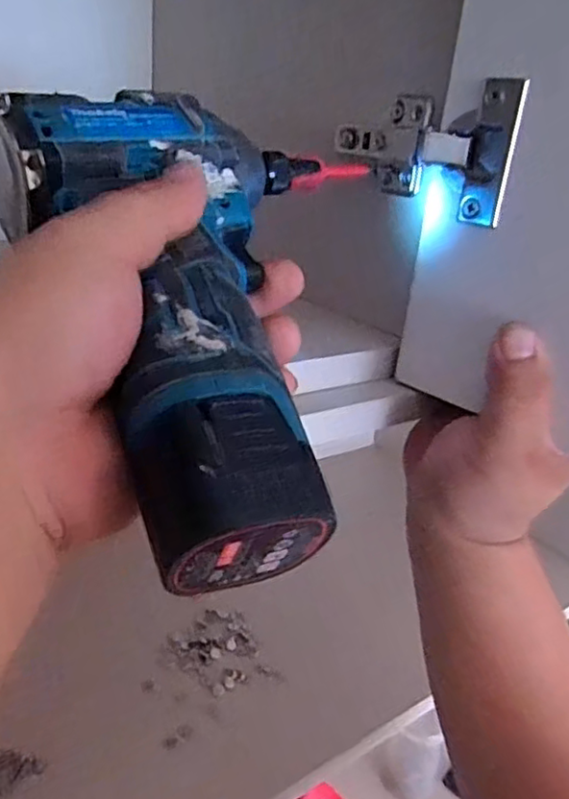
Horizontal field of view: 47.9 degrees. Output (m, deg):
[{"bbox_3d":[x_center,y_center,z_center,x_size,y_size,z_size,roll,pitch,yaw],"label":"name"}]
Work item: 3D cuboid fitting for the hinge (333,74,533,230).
[{"bbox_3d":[0.069,-0.130,0.326,0.024,0.058,0.113,-6,26,-27],"label":"hinge"}]

